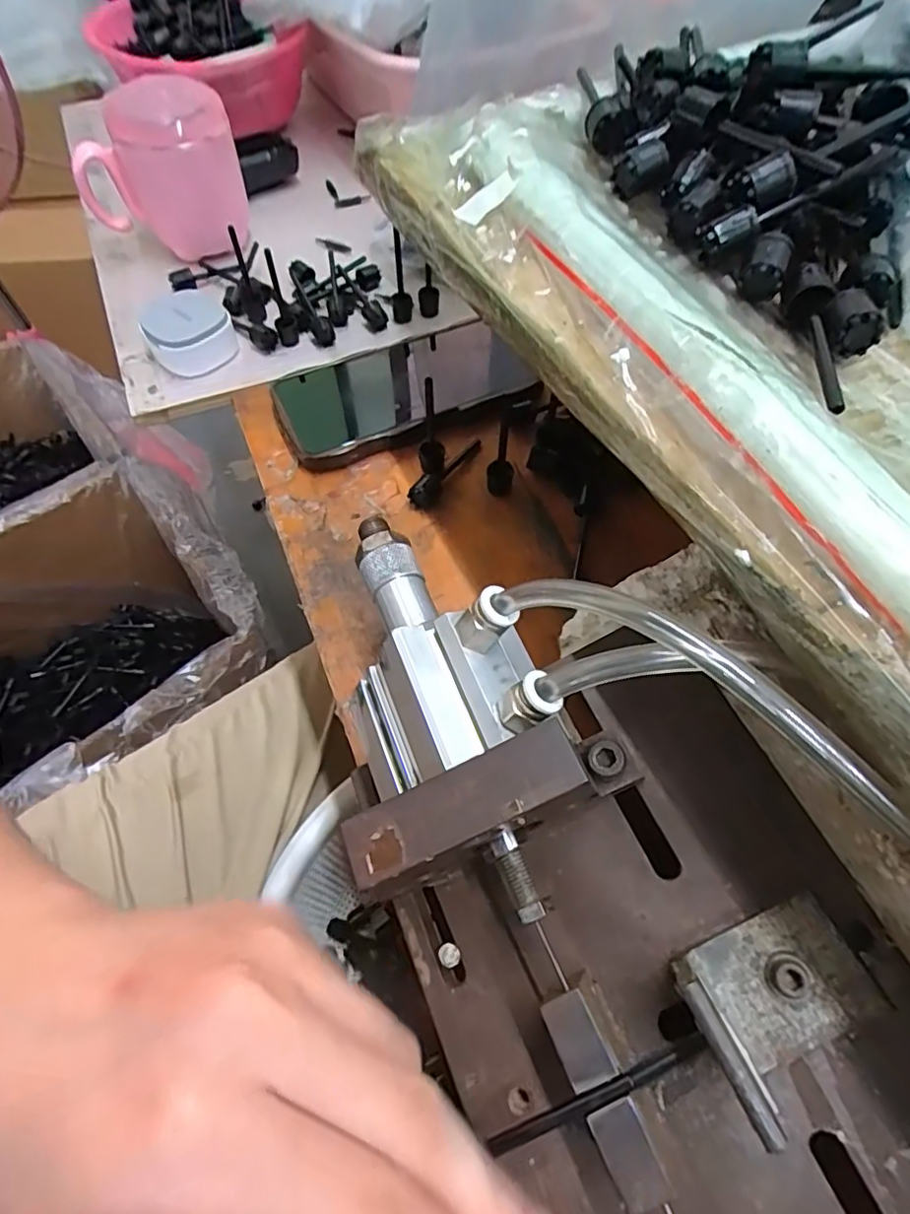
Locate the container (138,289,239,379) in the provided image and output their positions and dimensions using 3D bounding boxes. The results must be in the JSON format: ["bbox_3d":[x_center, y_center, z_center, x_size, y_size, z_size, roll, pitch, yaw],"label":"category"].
[{"bbox_3d":[-0.184,-0.191,0.407,0.055,0.031,0.060,0,60,0],"label":"container"}]

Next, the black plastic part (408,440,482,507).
[{"bbox_3d":[-0.005,-0.083,0.347,0.012,0.016,0.061,29,64,15],"label":"black plastic part"}]

